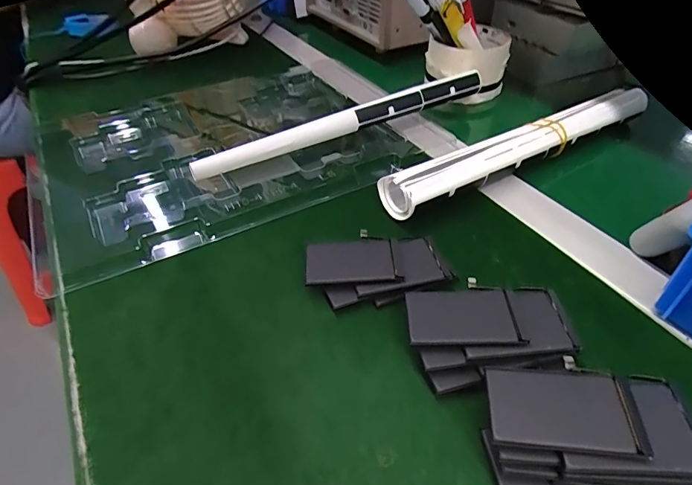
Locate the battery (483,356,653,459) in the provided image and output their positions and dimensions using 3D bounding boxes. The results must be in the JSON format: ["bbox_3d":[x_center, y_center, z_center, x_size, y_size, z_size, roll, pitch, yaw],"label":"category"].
[{"bbox_3d":[0.089,0.068,0.180,0.057,0.004,0.036,1,46,8],"label":"battery"}]

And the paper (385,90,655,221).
[{"bbox_3d":[0.155,-0.083,0.362,0.288,0.029,0.033,-24,48,-24],"label":"paper"}]

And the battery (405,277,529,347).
[{"bbox_3d":[0.059,0.037,0.227,0.054,0.004,0.039,-2,45,3],"label":"battery"}]

